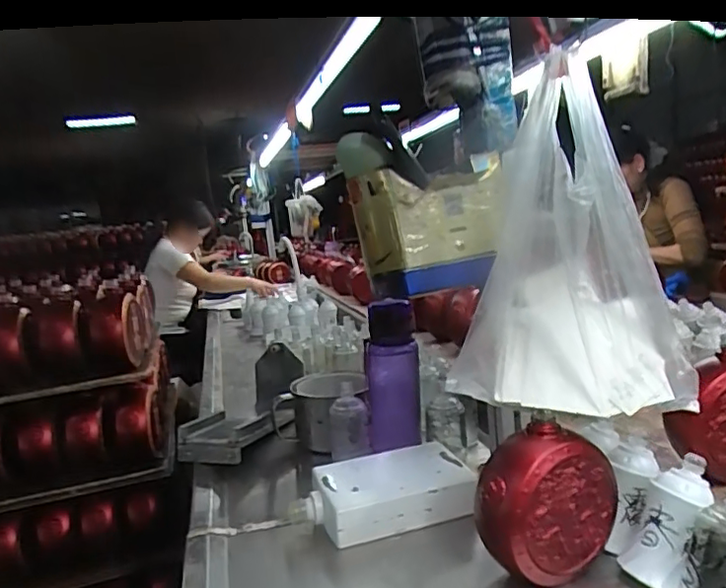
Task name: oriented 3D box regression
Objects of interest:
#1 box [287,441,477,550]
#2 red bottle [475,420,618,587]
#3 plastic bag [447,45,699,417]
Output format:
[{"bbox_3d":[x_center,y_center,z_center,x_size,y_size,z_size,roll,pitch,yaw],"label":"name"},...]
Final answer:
[{"bbox_3d":[0.020,0.237,0.675,0.208,0.055,0.114,-8,8,-15],"label":"box"},{"bbox_3d":[0.169,0.197,0.539,0.132,0.143,0.067,-10,9,-26],"label":"red bottle"},{"bbox_3d":[0.186,-0.047,0.543,0.205,0.295,0.104,-3,9,19],"label":"plastic bag"}]

